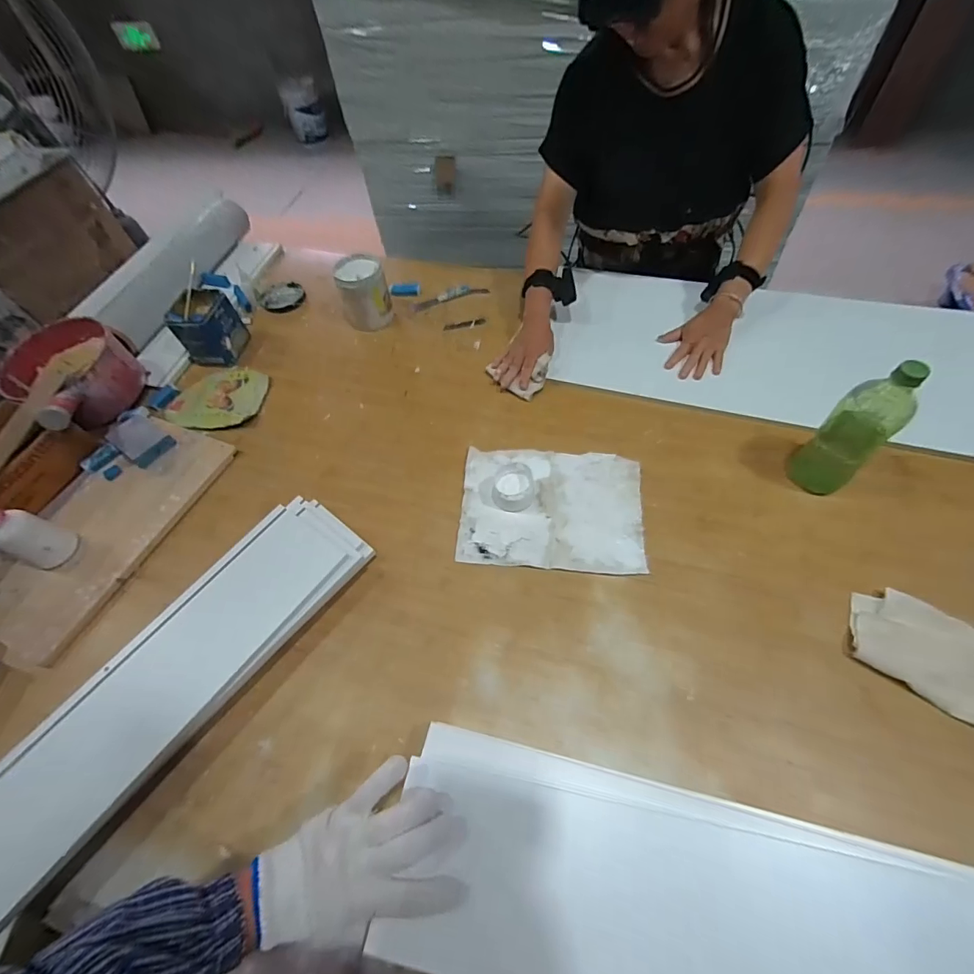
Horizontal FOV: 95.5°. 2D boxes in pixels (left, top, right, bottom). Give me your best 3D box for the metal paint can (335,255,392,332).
[{"bbox_3d":[-0.258,-0.407,0.936,0.097,0.121,0.090,-2,56,3],"label":"metal paint can"}]

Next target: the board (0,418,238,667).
[{"bbox_3d":[-0.625,0.055,0.723,0.214,0.029,0.401,19,60,17],"label":"board"}]

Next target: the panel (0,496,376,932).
[{"bbox_3d":[-0.407,0.266,0.544,0.149,0.062,0.606,31,64,23],"label":"panel"}]

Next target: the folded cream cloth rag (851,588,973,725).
[{"bbox_3d":[0.519,0.191,0.523,0.149,0.022,0.115,28,63,21],"label":"folded cream cloth rag"}]

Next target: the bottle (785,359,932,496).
[{"bbox_3d":[0.493,-0.071,0.600,0.073,0.208,0.062,38,67,26],"label":"bottle"}]

